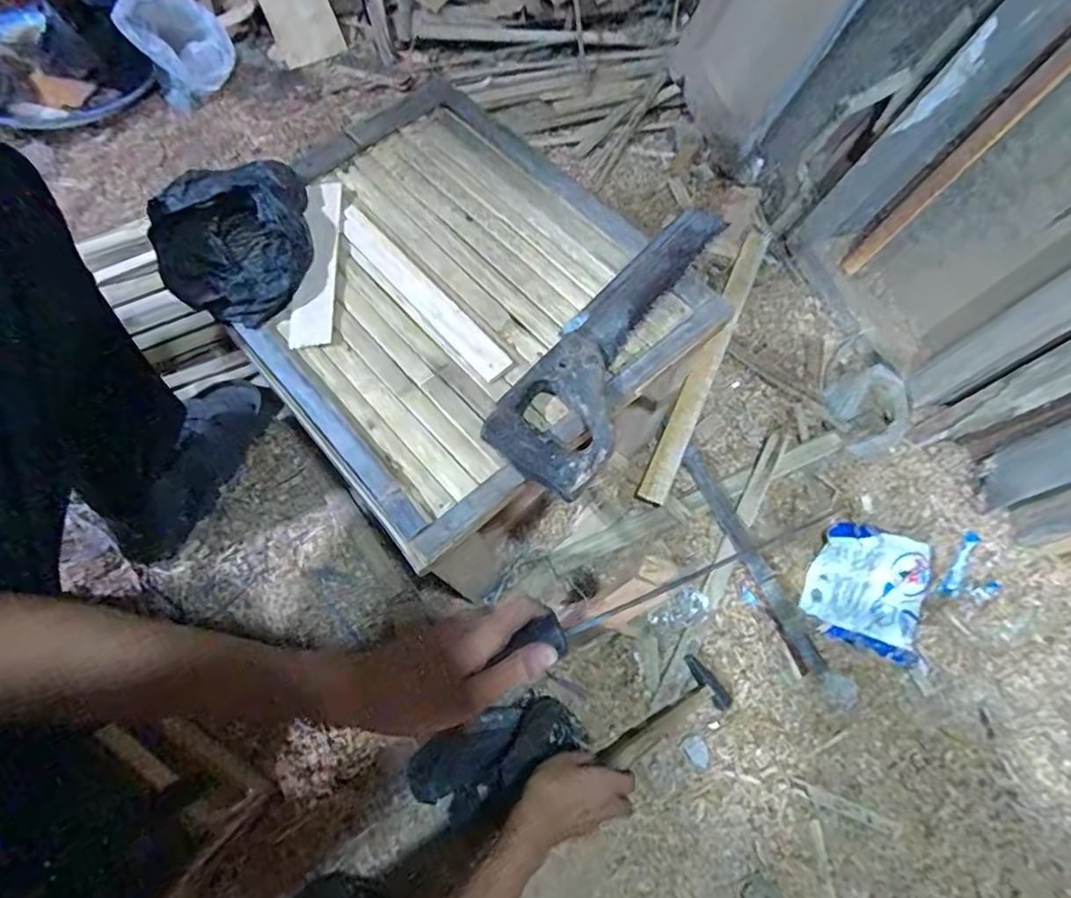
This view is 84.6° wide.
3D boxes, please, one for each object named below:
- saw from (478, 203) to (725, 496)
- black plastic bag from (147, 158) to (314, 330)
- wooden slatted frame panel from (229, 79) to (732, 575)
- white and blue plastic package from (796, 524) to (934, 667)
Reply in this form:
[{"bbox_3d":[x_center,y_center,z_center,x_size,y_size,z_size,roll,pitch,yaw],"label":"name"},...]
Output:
[{"bbox_3d":[0.073,-0.095,0.490,0.096,0.024,0.295,33,71,13],"label":"saw"},{"bbox_3d":[-0.262,-0.192,0.519,0.149,0.053,0.146,-37,72,-15],"label":"black plastic bag"},{"bbox_3d":[-0.087,-0.150,0.537,0.336,0.032,0.399,-38,72,-15],"label":"wooden slatted frame panel"},{"bbox_3d":[0.429,0.177,0.762,0.138,0.021,0.156,22,69,9],"label":"white and blue plastic package"}]

